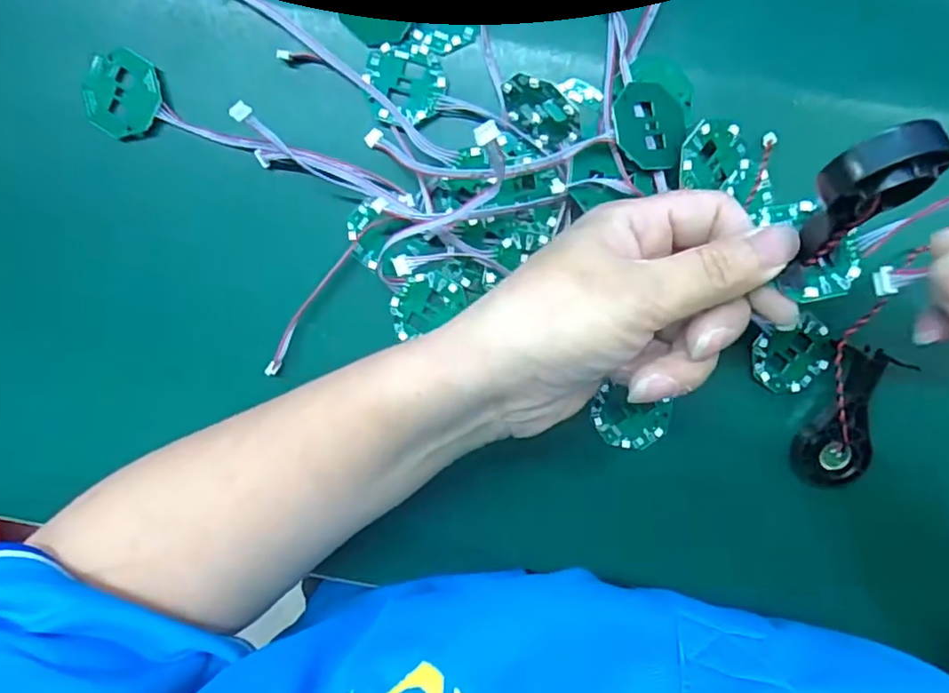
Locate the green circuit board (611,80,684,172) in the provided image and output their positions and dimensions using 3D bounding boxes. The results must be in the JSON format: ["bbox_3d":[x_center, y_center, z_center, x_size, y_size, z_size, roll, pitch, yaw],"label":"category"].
[{"bbox_3d":[0.071,-0.089,0.248,0.031,0.004,0.036,-5,87,-14],"label":"green circuit board"}]

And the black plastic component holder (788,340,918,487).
[{"bbox_3d":[0.158,0.030,0.262,0.030,0.014,0.060,12,96,1],"label":"black plastic component holder"}]

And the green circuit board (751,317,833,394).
[{"bbox_3d":[0.137,0.005,0.265,0.033,0.006,0.030,-13,96,3],"label":"green circuit board"}]

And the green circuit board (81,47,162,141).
[{"bbox_3d":[-0.149,-0.107,0.265,0.030,0.004,0.035,27,96,-1],"label":"green circuit board"}]

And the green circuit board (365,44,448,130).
[{"bbox_3d":[-0.029,-0.108,0.257,0.032,0.005,0.030,10,96,1],"label":"green circuit board"}]

